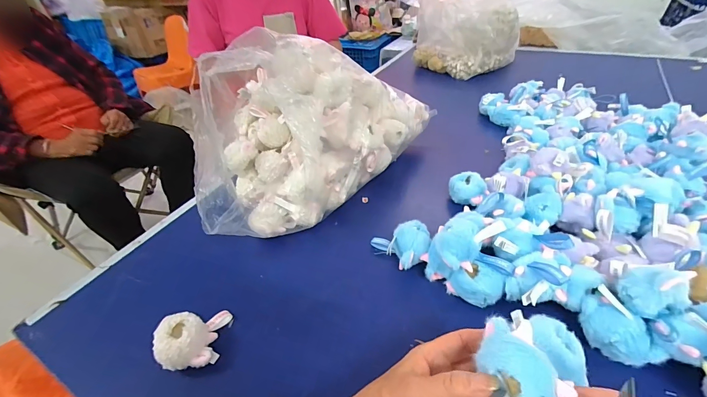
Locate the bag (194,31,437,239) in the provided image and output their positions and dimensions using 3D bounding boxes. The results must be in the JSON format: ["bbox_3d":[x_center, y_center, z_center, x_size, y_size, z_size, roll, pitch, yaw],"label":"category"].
[{"bbox_3d":[-0.072,-0.129,0.535,0.208,0.229,0.417,28,50,34],"label":"bag"}]

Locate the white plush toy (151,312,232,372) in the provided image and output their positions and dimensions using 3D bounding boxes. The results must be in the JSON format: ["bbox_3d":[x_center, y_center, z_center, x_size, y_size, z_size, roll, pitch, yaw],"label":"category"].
[{"bbox_3d":[-0.181,0.151,0.367,0.059,0.041,0.071,-4,39,2],"label":"white plush toy"}]

